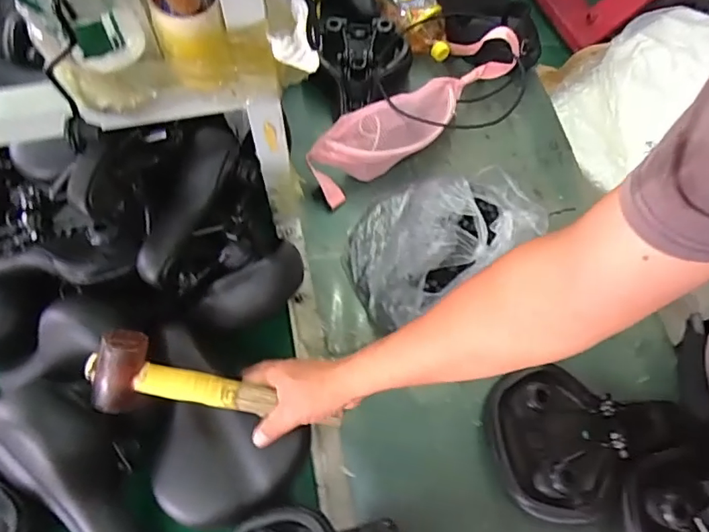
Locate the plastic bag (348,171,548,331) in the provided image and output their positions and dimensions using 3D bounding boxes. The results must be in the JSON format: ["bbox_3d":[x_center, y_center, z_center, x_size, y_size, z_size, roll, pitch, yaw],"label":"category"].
[{"bbox_3d":[0.125,-0.054,0.766,0.282,0.114,0.184,-27,67,-13],"label":"plastic bag"}]

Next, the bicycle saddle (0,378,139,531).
[{"bbox_3d":[-0.316,0.245,0.582,0.133,0.073,0.248,-29,102,-14],"label":"bicycle saddle"}]

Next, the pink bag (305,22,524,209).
[{"bbox_3d":[0.102,-0.258,0.873,0.126,0.101,0.406,41,70,18],"label":"pink bag"}]

